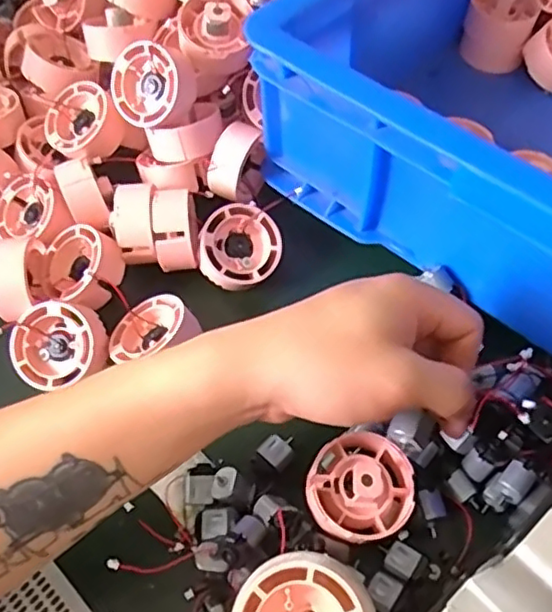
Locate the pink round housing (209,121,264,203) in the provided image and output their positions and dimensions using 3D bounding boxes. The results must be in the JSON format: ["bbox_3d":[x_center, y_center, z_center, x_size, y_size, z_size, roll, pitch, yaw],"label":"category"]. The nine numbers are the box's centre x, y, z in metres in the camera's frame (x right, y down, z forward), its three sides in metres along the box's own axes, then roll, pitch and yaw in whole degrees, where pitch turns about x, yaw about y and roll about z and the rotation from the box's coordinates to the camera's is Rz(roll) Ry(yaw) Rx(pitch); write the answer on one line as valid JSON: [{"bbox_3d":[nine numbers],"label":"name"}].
[{"bbox_3d":[-0.026,-0.096,0.442,0.025,0.045,0.049,18,60,12],"label":"pink round housing"}]

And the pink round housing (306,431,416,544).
[{"bbox_3d":[0.046,0.096,0.334,0.053,0.027,0.058,0,58,1],"label":"pink round housing"}]

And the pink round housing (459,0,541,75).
[{"bbox_3d":[0.183,-0.229,0.519,0.054,0.049,0.048,16,60,11],"label":"pink round housing"}]

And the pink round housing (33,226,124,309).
[{"bbox_3d":[-0.130,-0.026,0.422,0.053,0.026,0.051,8,76,35],"label":"pink round housing"}]

